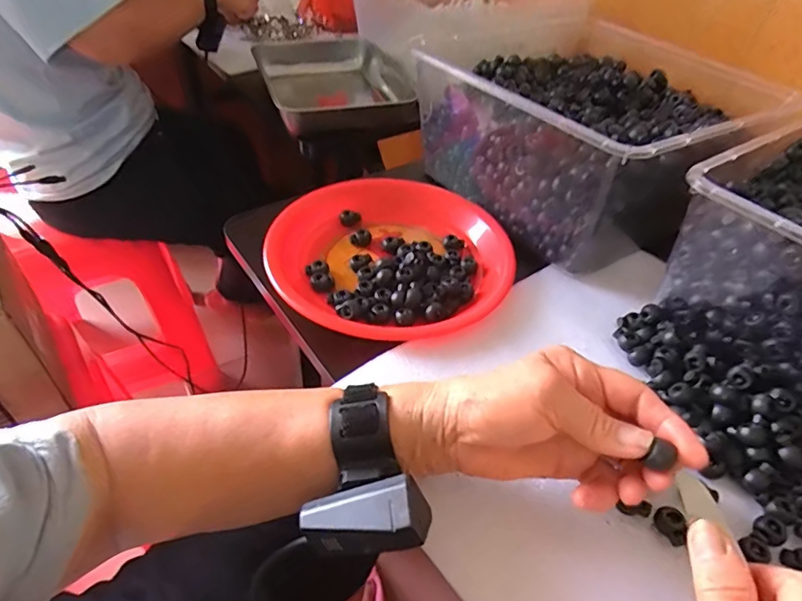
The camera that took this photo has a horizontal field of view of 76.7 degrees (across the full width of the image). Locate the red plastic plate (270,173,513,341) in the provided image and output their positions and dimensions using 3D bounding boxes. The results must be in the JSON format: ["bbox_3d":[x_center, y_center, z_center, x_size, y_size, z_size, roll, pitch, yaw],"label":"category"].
[{"bbox_3d":[-0.009,-0.045,0.492,0.225,0.031,0.220,2,45,-2],"label":"red plastic plate"}]

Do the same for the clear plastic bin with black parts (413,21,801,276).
[{"bbox_3d":[0.191,-0.179,0.545,0.248,0.131,0.270,-24,51,-26],"label":"clear plastic bin with black parts"}]

